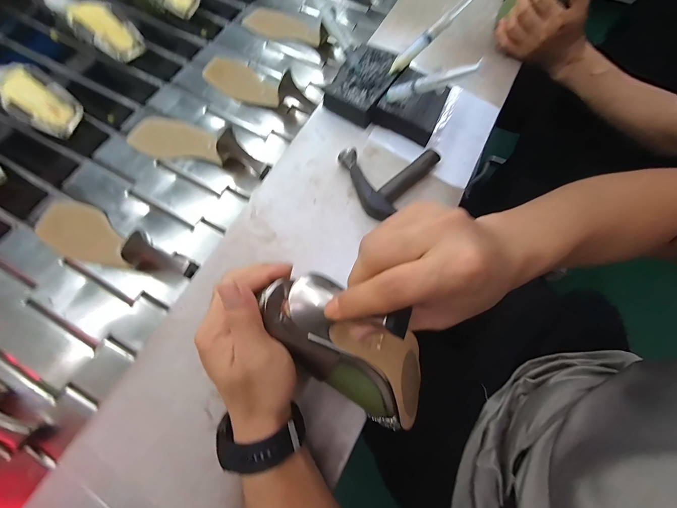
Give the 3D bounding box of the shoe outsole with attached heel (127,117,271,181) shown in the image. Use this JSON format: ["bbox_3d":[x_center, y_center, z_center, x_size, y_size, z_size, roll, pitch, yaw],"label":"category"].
[{"bbox_3d":[-0.222,-0.183,0.461,0.235,0.060,0.066,13,70,3],"label":"shoe outsole with attached heel"}]

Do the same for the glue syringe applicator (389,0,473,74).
[{"bbox_3d":[0.132,-0.307,0.410,0.144,0.014,0.017,-36,72,21],"label":"glue syringe applicator"}]

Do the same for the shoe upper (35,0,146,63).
[{"bbox_3d":[-0.461,-0.431,0.545,0.209,0.071,0.080,36,73,11],"label":"shoe upper"}]

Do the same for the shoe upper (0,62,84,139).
[{"bbox_3d":[-0.511,-0.261,0.479,0.200,0.065,0.079,31,72,9],"label":"shoe upper"}]

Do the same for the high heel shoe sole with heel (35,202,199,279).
[{"bbox_3d":[-0.321,-0.017,0.397,0.241,0.057,0.071,27,71,8],"label":"high heel shoe sole with heel"}]

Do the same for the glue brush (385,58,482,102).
[{"bbox_3d":[0.110,-0.208,0.363,0.012,0.018,0.133,-49,33,-17],"label":"glue brush"}]

